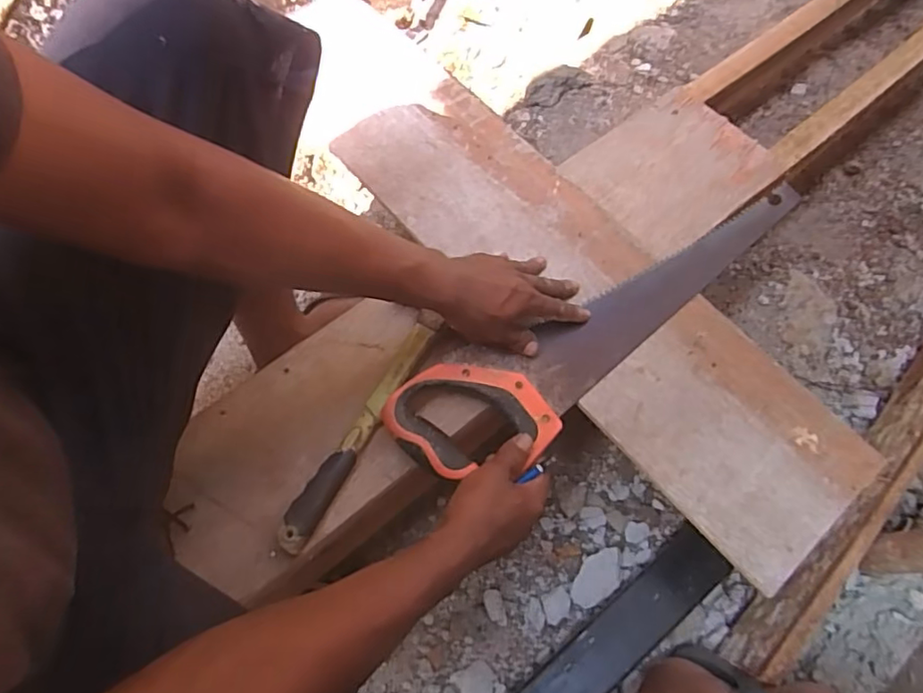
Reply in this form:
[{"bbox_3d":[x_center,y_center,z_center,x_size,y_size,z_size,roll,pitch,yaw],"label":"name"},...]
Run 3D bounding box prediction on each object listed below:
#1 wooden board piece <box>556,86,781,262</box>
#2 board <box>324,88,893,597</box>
[{"bbox_3d":[0.247,-0.212,0.698,0.221,0.018,0.181,-36,70,-15],"label":"wooden board piece"},{"bbox_3d":[0.122,-0.059,0.607,0.175,0.014,0.620,-37,71,-15],"label":"board"}]

